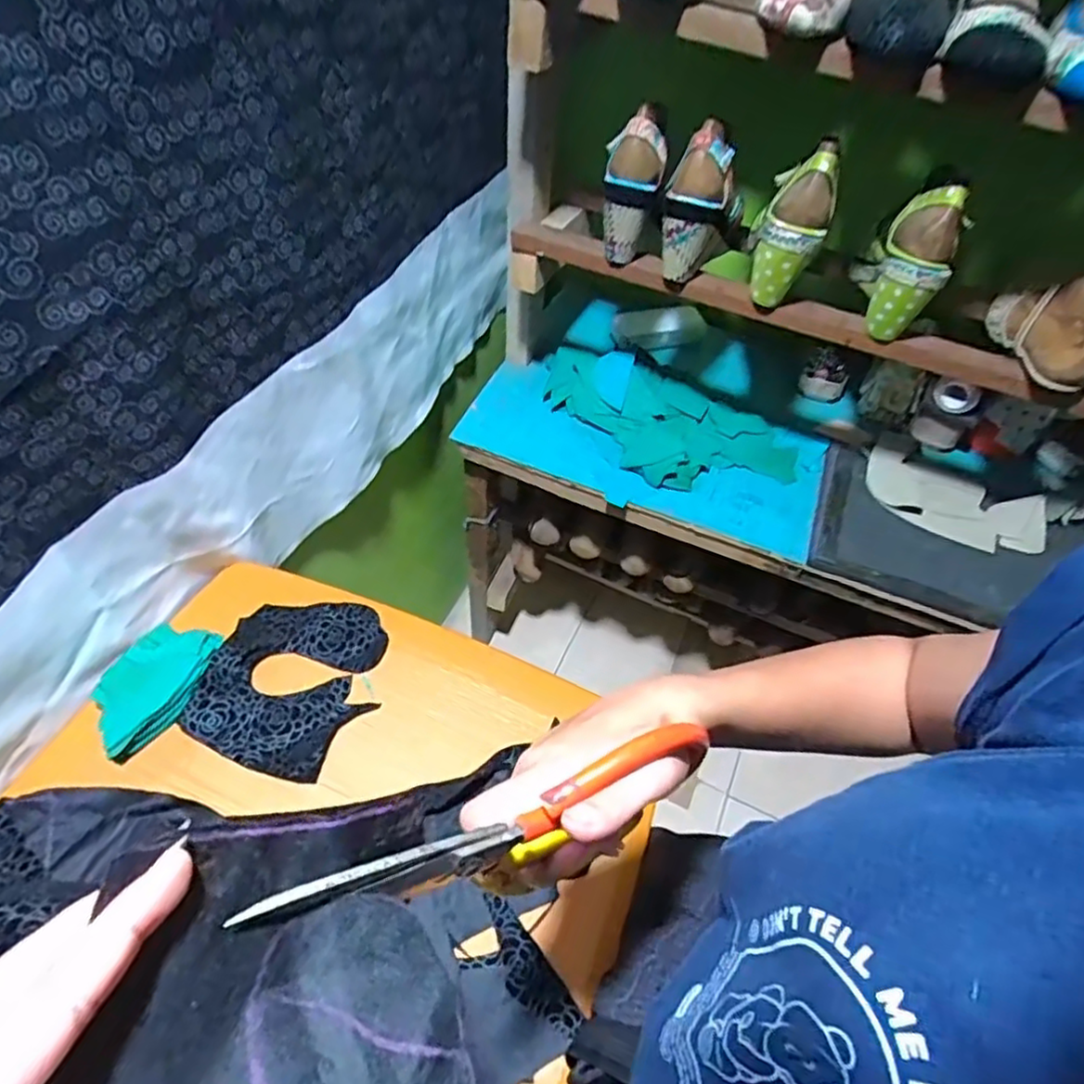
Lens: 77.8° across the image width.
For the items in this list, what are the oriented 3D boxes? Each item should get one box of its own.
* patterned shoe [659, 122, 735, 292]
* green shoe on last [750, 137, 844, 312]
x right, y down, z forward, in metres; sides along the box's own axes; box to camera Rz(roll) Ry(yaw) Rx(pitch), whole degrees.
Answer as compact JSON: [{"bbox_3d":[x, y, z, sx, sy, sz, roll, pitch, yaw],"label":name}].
[{"bbox_3d":[0.164,-0.348,0.726,0.069,0.164,0.065,16,52,7],"label":"patterned shoe"},{"bbox_3d":[0.273,-0.349,0.742,0.078,0.148,0.110,20,53,10],"label":"green shoe on last"}]

